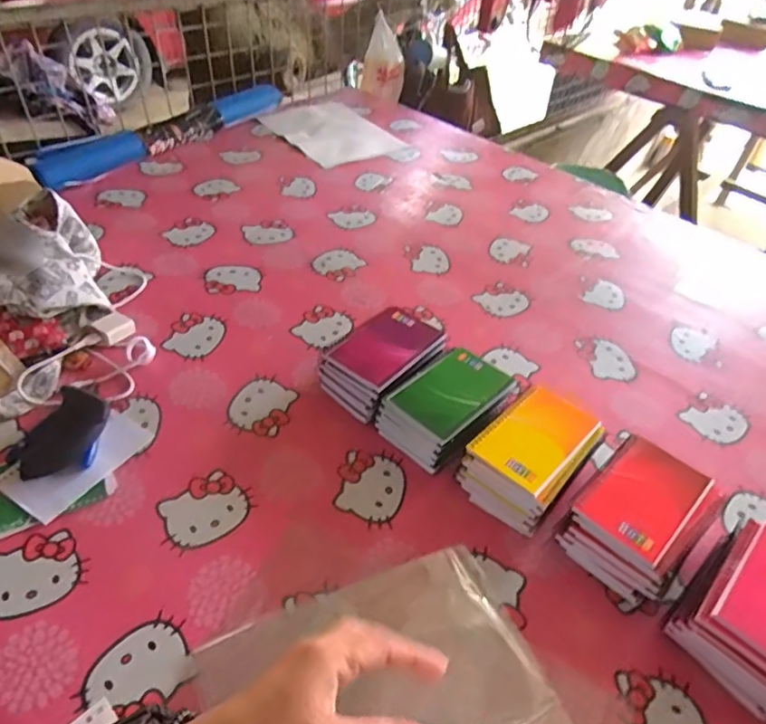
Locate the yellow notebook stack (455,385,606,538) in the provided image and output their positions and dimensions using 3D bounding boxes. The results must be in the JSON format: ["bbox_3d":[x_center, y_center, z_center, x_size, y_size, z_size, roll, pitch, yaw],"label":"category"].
[{"bbox_3d":[0.156,0.099,0.602,0.093,0.062,0.137,34,50,26],"label":"yellow notebook stack"}]

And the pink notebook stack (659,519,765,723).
[{"bbox_3d":[0.329,0.215,0.494,0.143,0.067,0.103,-28,53,-31],"label":"pink notebook stack"}]

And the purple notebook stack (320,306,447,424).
[{"bbox_3d":[0.002,-0.001,0.693,0.096,0.057,0.145,36,51,27],"label":"purple notebook stack"}]

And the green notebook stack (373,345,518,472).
[{"bbox_3d":[0.073,0.052,0.643,0.139,0.057,0.095,-32,55,-33],"label":"green notebook stack"}]

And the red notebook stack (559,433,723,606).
[{"bbox_3d":[0.250,0.151,0.556,0.098,0.060,0.138,37,51,28],"label":"red notebook stack"}]

